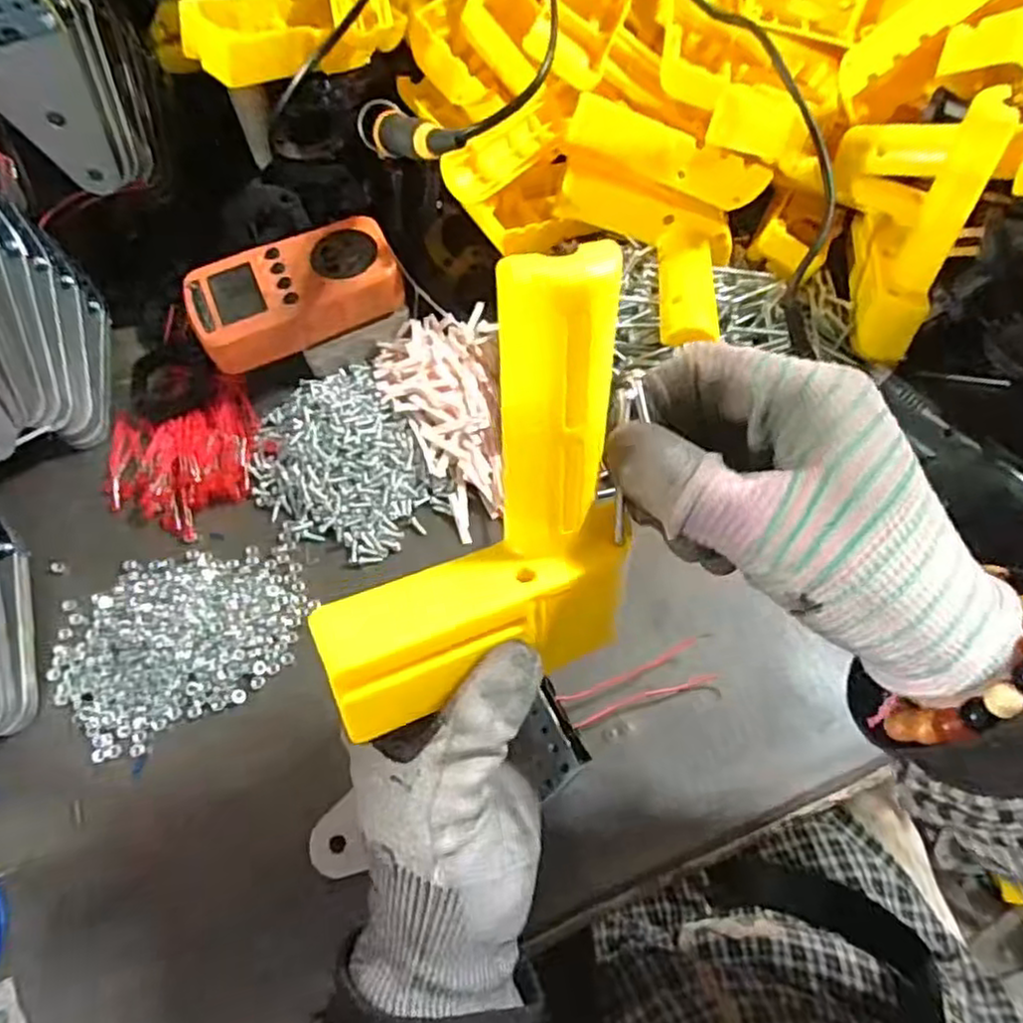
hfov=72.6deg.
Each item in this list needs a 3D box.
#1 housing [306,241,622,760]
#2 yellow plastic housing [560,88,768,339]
[{"bbox_3d":[0.003,0.002,0.223,0.153,0.096,0.035,-57,40,17],"label":"housing"},{"bbox_3d":[0.071,-0.156,0.391,0.119,0.065,0.111,20,67,12],"label":"yellow plastic housing"}]

